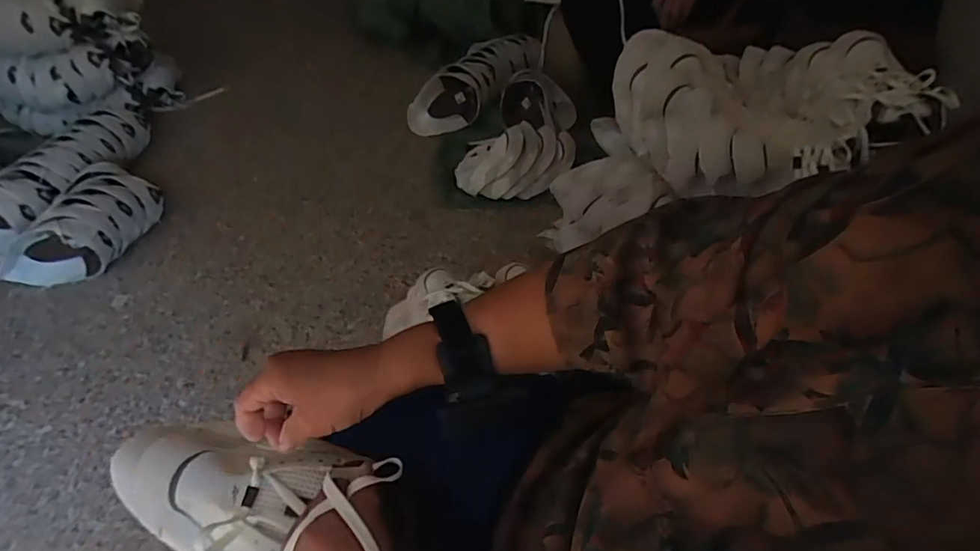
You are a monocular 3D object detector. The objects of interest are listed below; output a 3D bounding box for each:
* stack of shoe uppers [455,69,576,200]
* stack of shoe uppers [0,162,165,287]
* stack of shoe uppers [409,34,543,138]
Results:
[{"bbox_3d":[0.107,-0.359,1.364,0.243,0.155,0.428,20,51,15],"label":"stack of shoe uppers"},{"bbox_3d":[-0.888,-0.107,1.147,0.183,0.124,0.327,24,53,17],"label":"stack of shoe uppers"},{"bbox_3d":[-0.033,-0.567,1.539,0.137,0.149,0.451,37,58,26],"label":"stack of shoe uppers"}]

